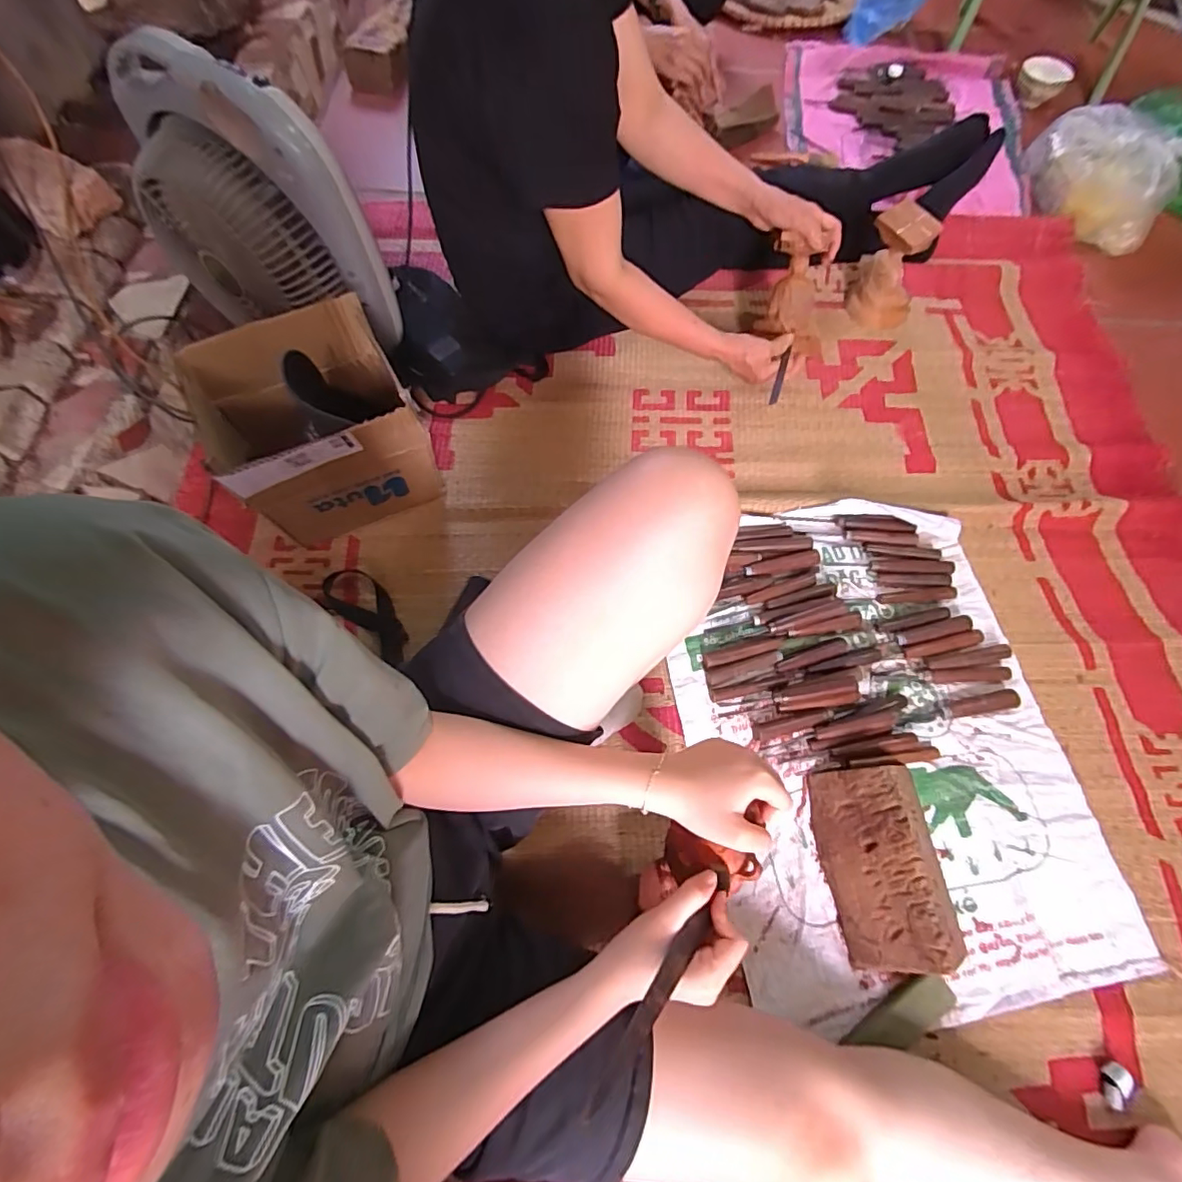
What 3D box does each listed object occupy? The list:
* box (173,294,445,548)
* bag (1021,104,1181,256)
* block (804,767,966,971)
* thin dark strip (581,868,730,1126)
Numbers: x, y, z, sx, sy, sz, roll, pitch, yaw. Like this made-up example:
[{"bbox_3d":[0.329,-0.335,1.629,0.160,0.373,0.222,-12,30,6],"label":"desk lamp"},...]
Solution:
[{"bbox_3d":[-0.359,-0.207,0.753,0.230,0.237,0.200,-28,70,-11],"label":"box"},{"bbox_3d":[1.026,-0.845,1.084,0.287,0.151,0.216,37,73,14],"label":"bag"},{"bbox_3d":[0.344,0.315,0.626,0.126,0.069,0.205,-3,68,-1],"label":"block"},{"bbox_3d":[0.057,0.288,0.402,0.013,0.013,0.192,39,52,15],"label":"thin dark strip"}]

